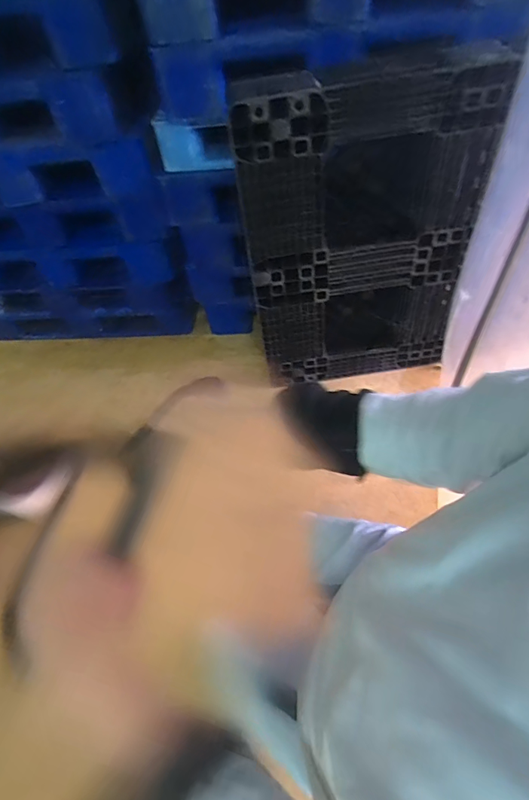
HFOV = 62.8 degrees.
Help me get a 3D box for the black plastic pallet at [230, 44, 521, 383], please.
[{"bbox_3d":[0.299,-0.472,1.400,0.695,0.991,0.174,-3,52,2],"label":"black plastic pallet"}]

